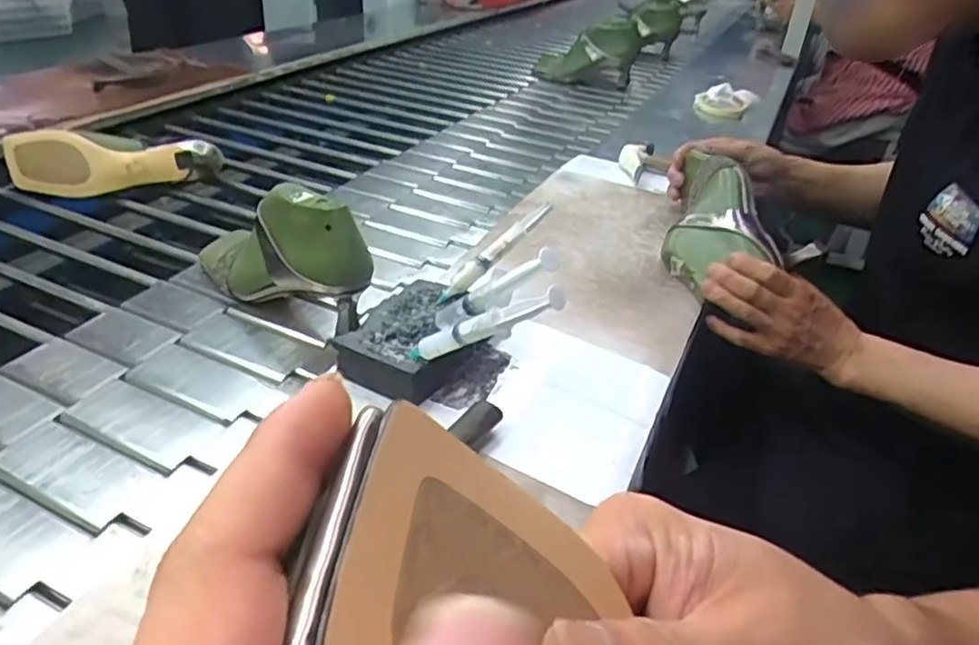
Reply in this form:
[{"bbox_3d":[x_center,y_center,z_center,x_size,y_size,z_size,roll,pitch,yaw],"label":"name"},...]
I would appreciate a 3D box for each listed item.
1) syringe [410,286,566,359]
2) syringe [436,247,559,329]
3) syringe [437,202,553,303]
[{"bbox_3d":[-0.008,0.004,0.476,0.148,0.016,0.011,-21,11,42],"label":"syringe"},{"bbox_3d":[0.000,-0.021,0.485,0.018,0.024,0.134,-31,3,-42],"label":"syringe"},{"bbox_3d":[0.008,-0.065,0.611,0.135,0.023,0.015,-43,50,-14],"label":"syringe"}]

